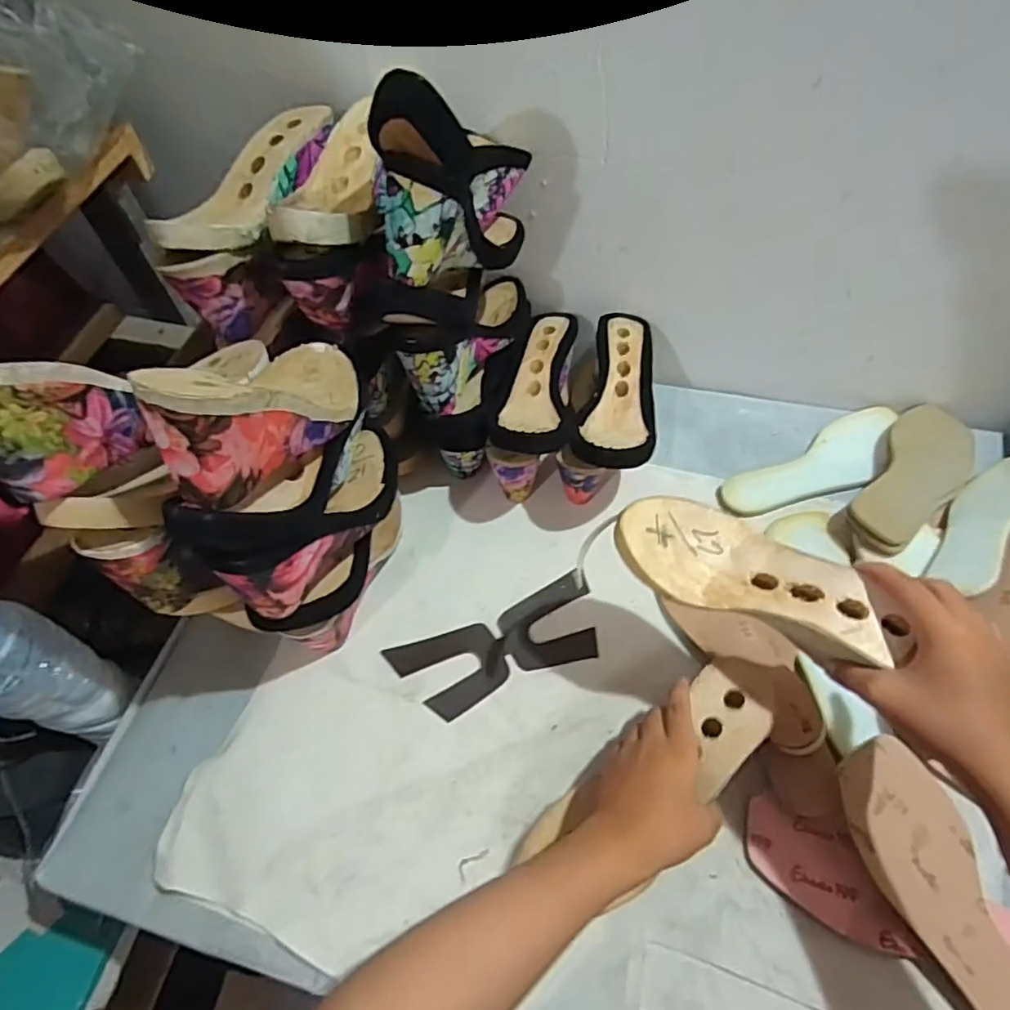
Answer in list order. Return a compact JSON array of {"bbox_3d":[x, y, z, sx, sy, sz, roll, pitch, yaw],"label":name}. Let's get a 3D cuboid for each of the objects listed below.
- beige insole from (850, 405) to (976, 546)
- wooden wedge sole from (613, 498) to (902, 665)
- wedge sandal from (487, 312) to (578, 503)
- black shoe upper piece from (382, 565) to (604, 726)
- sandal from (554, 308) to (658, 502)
[{"bbox_3d":[0.432,-0.033,0.641,0.082,0.018,0.226,38,60,14],"label":"beige insole"},{"bbox_3d":[0.176,0.049,0.454,0.185,0.041,0.081,26,62,22],"label":"wooden wedge sole"},{"bbox_3d":[0.035,-0.113,0.716,0.085,0.124,0.222,2,57,6],"label":"wedge sandal"},{"bbox_3d":[-0.003,0.141,0.614,0.210,0.008,0.086,-21,57,-9],"label":"black shoe upper piece"},{"bbox_3d":[0.130,-0.106,0.696,0.086,0.107,0.223,13,58,13],"label":"sandal"}]

